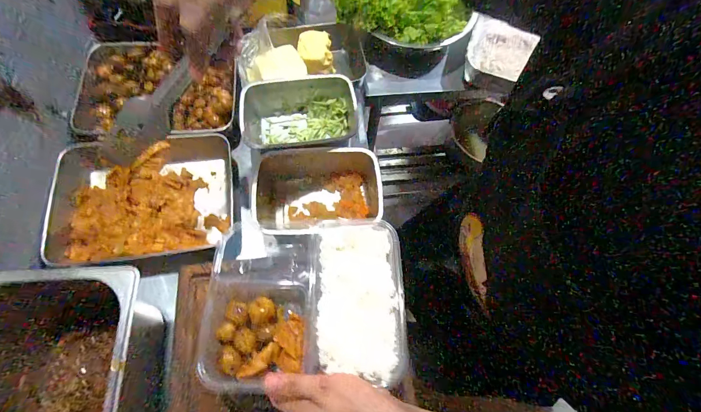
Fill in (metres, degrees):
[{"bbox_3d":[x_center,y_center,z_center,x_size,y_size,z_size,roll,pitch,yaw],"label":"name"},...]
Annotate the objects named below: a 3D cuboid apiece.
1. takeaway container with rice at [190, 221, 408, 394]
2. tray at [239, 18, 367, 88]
[{"bbox_3d":[-0.053,0.108,0.384,0.221,0.063,0.174,-2,66,-3],"label":"takeaway container with rice"},{"bbox_3d":[-0.089,-0.273,0.607,0.230,0.063,0.145,-10,67,-6],"label":"tray"}]

